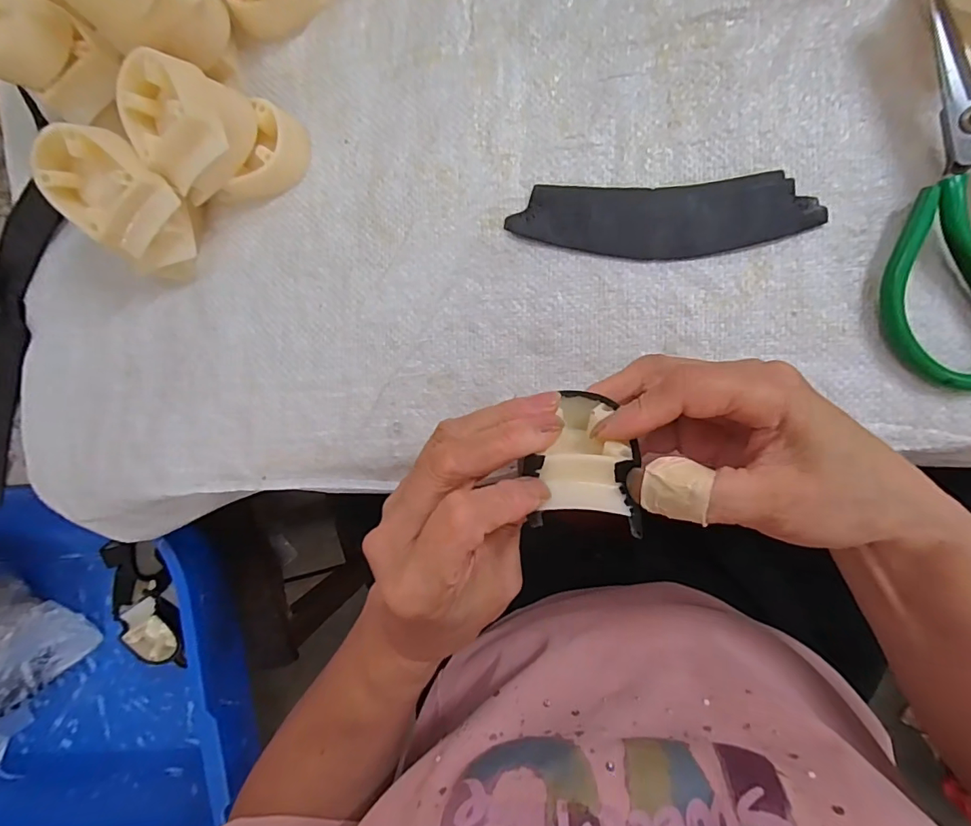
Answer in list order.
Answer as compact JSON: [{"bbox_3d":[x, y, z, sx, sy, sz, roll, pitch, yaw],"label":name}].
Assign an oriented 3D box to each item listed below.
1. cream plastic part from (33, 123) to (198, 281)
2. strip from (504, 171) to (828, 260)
[{"bbox_3d":[-0.199,-0.117,0.279,0.051,0.067,0.055,0,92,9],"label":"cream plastic part"},{"bbox_3d":[0.093,-0.105,0.264,0.155,0.008,0.039,1,92,9],"label":"strip"}]

